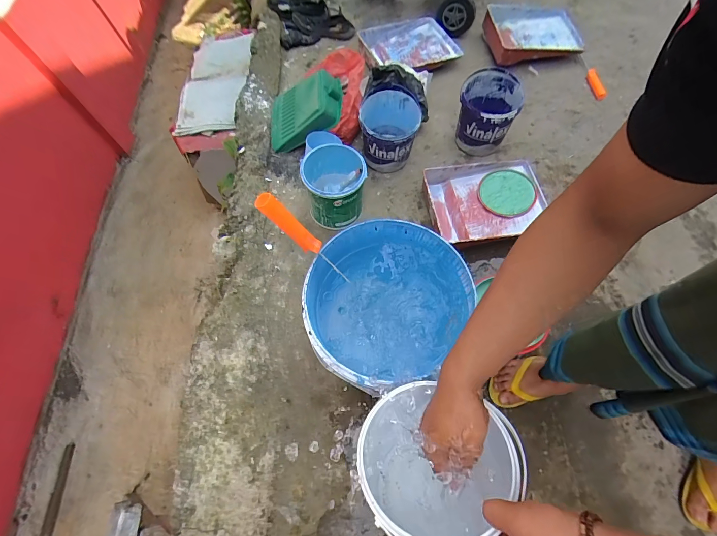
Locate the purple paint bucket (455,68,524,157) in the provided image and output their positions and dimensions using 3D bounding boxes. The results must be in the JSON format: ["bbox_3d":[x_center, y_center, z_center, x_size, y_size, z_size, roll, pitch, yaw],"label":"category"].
[{"bbox_3d":[0.425,-0.518,1.109,0.187,0.181,0.201,15,67,9],"label":"purple paint bucket"}]

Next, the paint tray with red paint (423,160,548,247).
[{"bbox_3d":[0.396,-0.202,1.030,0.362,0.073,0.278,-12,66,-3],"label":"paint tray with red paint"}]

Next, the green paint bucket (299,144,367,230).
[{"bbox_3d":[-0.067,-0.236,0.993,0.173,0.184,0.166,-1,66,2],"label":"green paint bucket"}]

